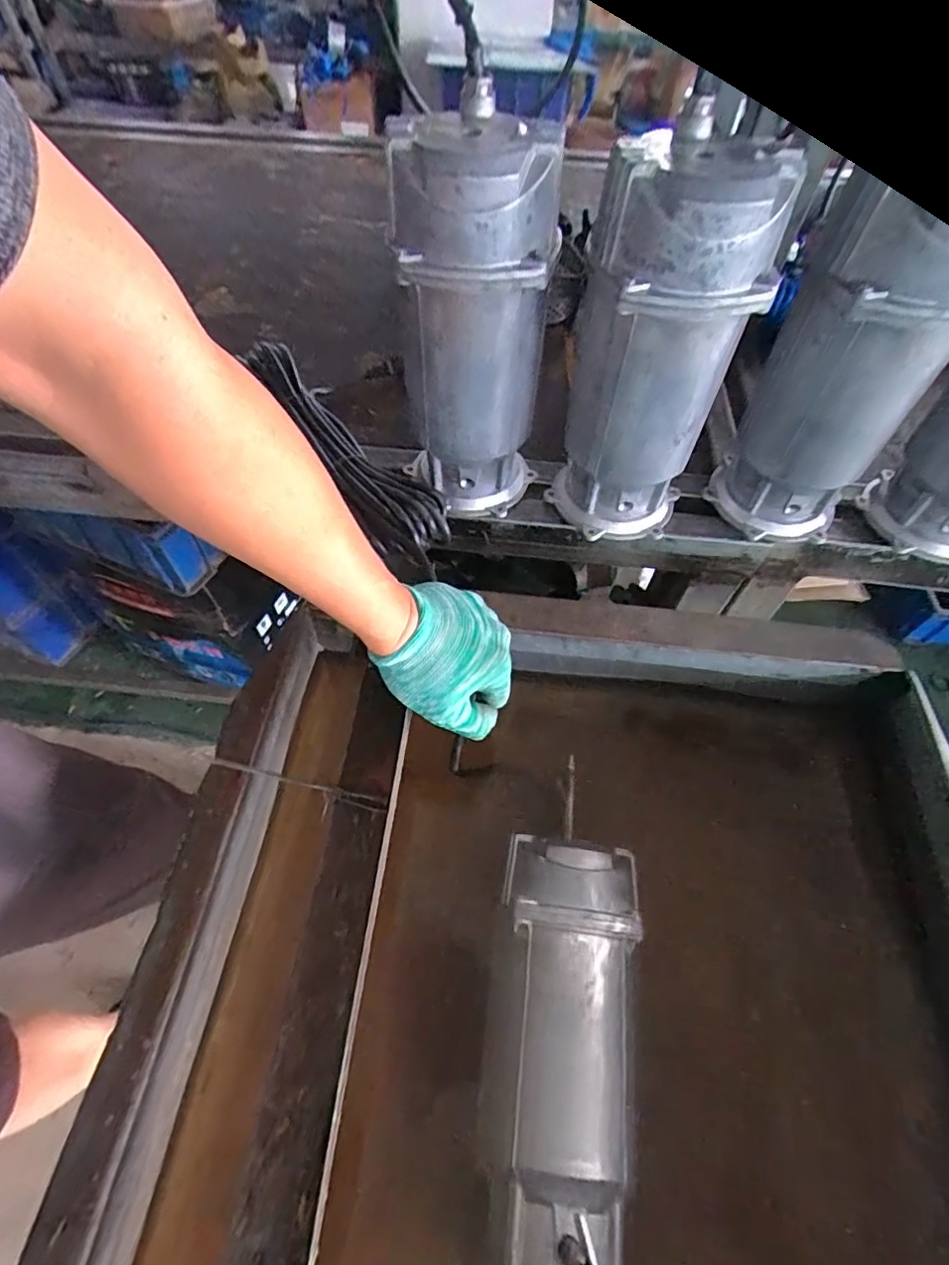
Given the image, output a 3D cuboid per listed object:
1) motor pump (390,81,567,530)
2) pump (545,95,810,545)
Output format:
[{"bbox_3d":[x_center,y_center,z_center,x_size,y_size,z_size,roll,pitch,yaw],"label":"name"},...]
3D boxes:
[{"bbox_3d":[-0.003,-0.252,0.495,0.123,0.290,0.112,2,56,0],"label":"motor pump"},{"bbox_3d":[0.145,-0.221,0.478,0.119,0.291,0.103,1,56,-1],"label":"pump"}]

